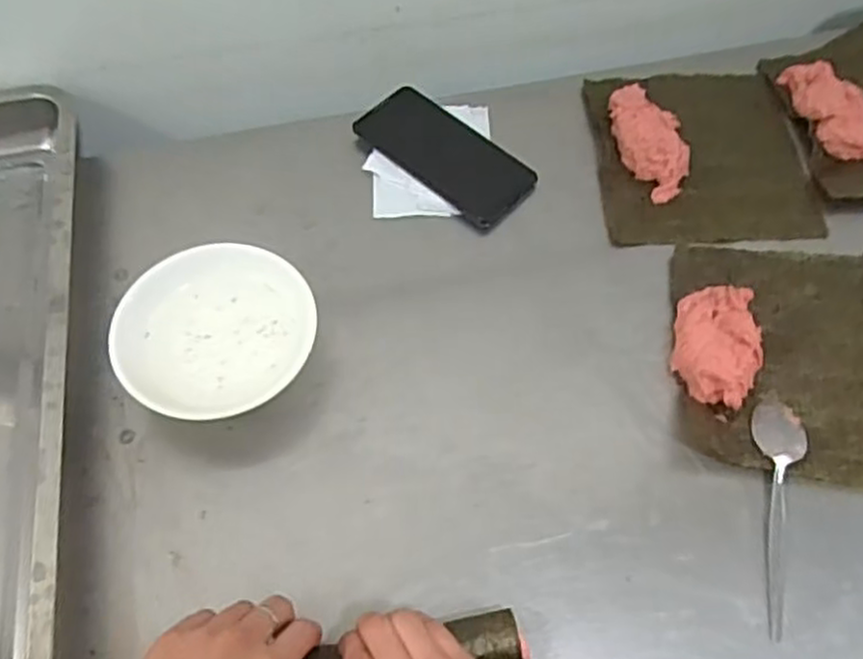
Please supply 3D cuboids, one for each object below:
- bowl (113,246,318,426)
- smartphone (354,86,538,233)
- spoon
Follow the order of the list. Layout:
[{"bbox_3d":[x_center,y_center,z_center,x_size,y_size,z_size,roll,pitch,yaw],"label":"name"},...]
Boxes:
[{"bbox_3d":[-0.158,0.003,0.549,0.140,0.048,0.128,0,61,0],"label":"bowl"},{"bbox_3d":[0.014,-0.162,0.671,0.165,0.009,0.079,40,71,16],"label":"smartphone"},{"bbox_3d":[0.243,0.125,0.505,0.036,0.011,0.162,8,61,5],"label":"spoon"}]

